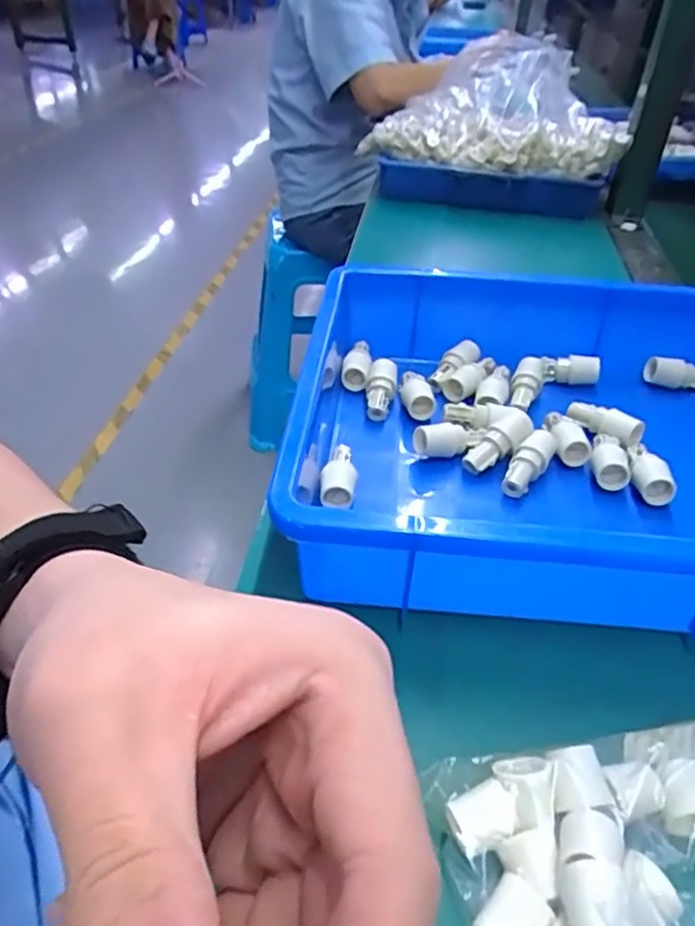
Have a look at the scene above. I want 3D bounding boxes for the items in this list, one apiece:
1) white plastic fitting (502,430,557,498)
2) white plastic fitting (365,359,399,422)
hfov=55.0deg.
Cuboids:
[{"bbox_3d":[0.116,0.000,0.429,0.019,0.015,0.052,29,63,27],"label":"white plastic fitting"},{"bbox_3d":[0.024,-0.054,0.491,0.022,0.017,0.046,9,62,5],"label":"white plastic fitting"}]

